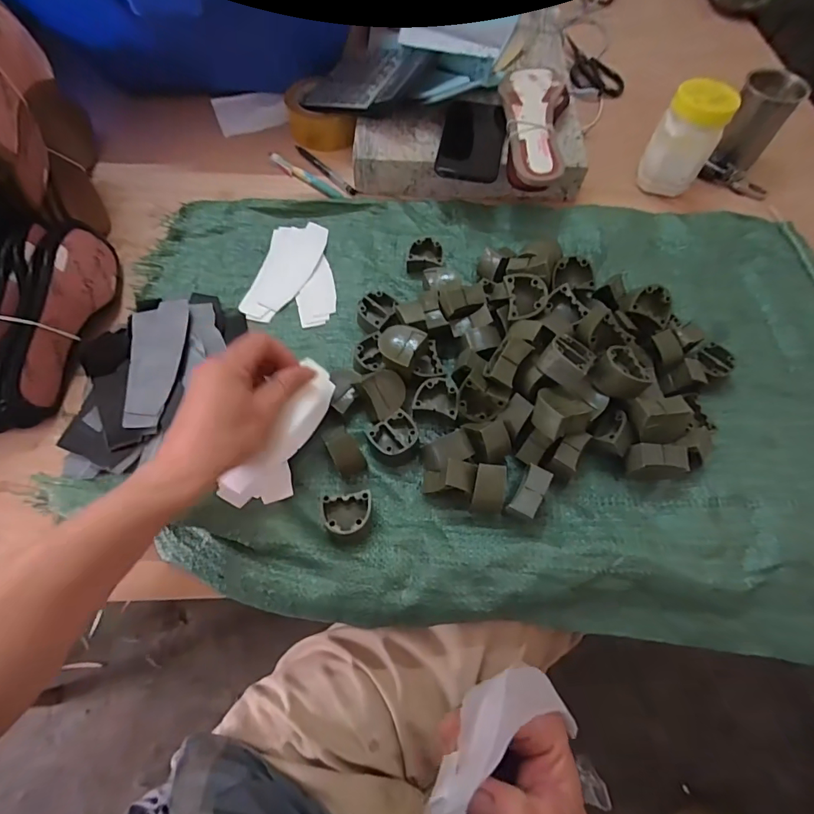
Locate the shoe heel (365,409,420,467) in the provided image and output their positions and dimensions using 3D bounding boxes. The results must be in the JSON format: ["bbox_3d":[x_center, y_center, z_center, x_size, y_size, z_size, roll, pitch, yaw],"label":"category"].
[{"bbox_3d":[-0.013,0.030,0.425,0.046,0.025,0.044,-25,66,-13],"label":"shoe heel"}]

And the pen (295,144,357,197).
[{"bbox_3d":[-0.114,-0.330,0.618,0.010,0.010,0.135,-37,69,-18],"label":"pen"}]

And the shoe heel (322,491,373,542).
[{"bbox_3d":[-0.052,0.095,0.387,0.041,0.020,0.037,-4,63,-3],"label":"shoe heel"}]

